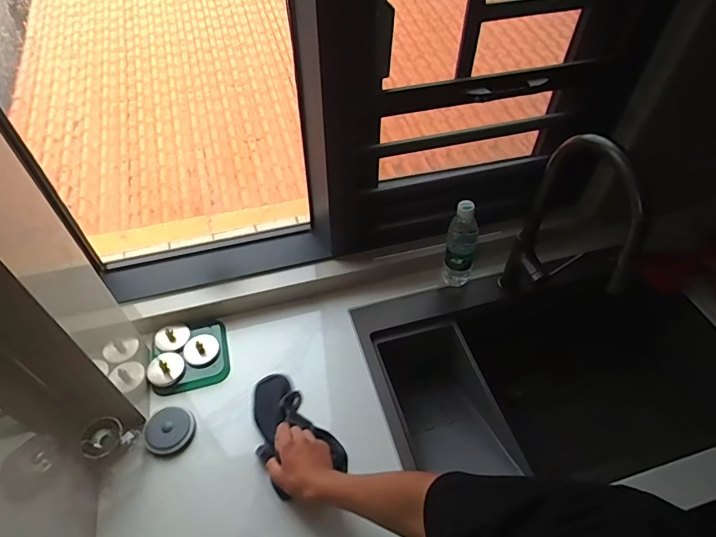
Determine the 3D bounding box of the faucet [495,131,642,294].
[{"bbox_3d":[0.390,-0.057,0.831,0.095,0.413,0.227,-16,52,-12],"label":"faucet"}]

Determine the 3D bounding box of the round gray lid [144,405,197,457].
[{"bbox_3d":[-0.332,0.287,0.812,0.084,0.027,0.076,-34,58,-25],"label":"round gray lid"}]

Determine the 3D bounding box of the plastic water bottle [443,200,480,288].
[{"bbox_3d":[0.222,-0.047,0.983,0.067,0.246,0.060,12,51,11],"label":"plastic water bottle"}]

